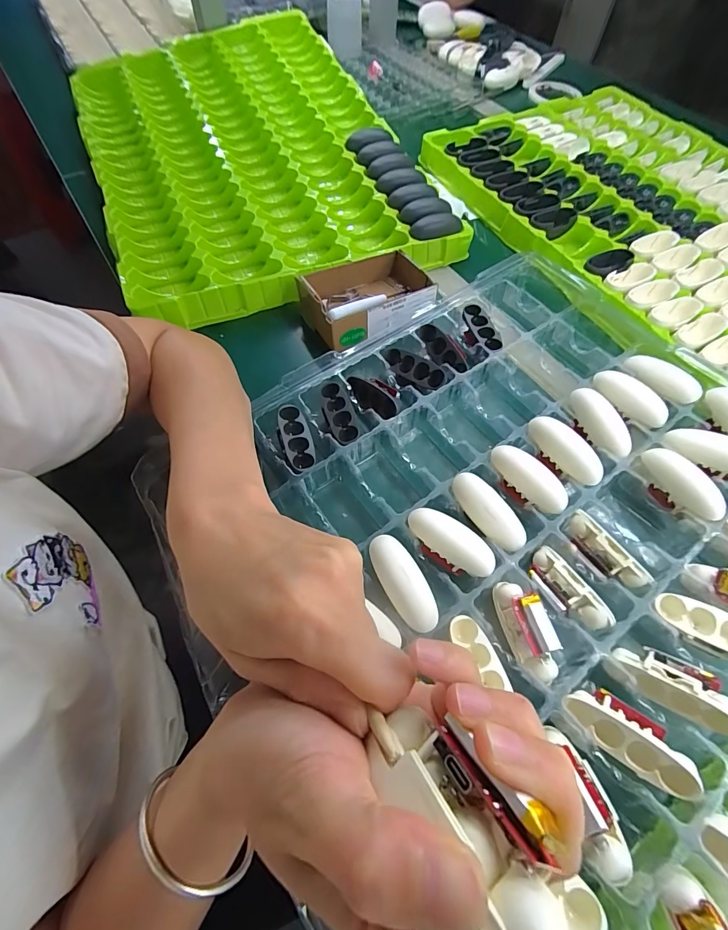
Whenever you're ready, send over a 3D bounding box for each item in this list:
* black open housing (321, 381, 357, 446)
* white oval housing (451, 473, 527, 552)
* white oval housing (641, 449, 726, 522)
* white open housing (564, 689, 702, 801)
[{"bbox_3d":[-0.022,-0.044,0.329,0.021,0.008,0.064,-17,64,-11],"label":"black open housing"},{"bbox_3d":[0.091,0.033,0.283,0.026,0.013,0.065,-38,69,-20],"label":"white oval housing"},{"bbox_3d":[0.246,0.014,0.300,0.019,0.024,0.064,-12,49,-10],"label":"white oval housing"},{"bbox_3d":[0.149,0.153,0.219,0.062,0.024,0.023,31,21,34],"label":"white open housing"}]

